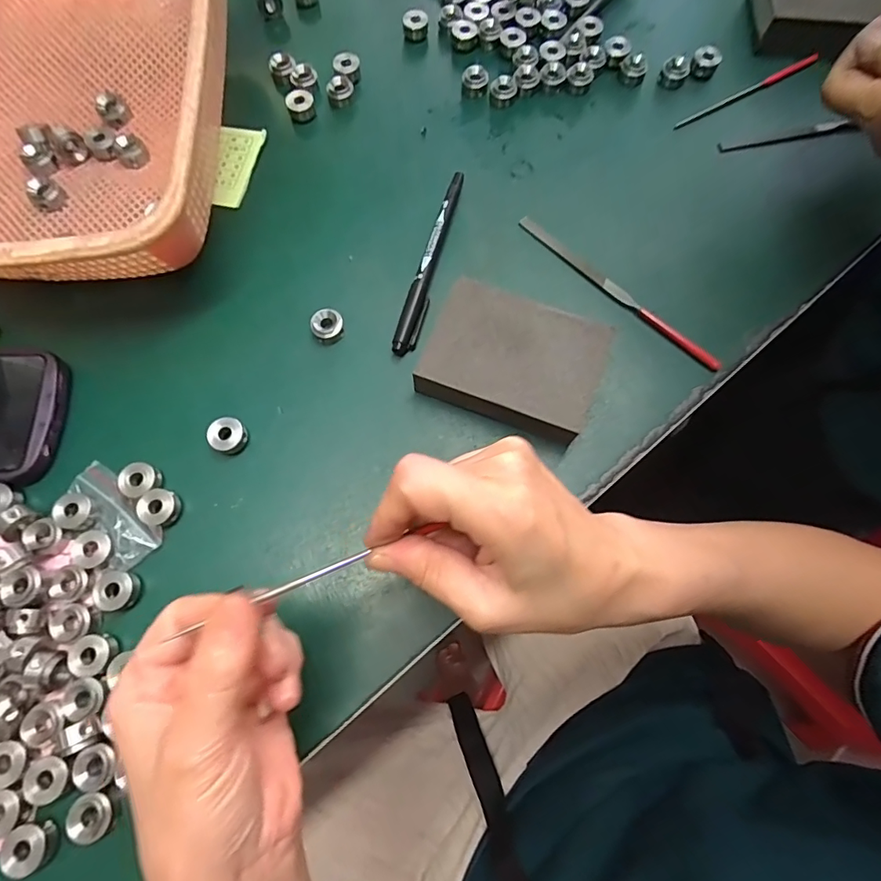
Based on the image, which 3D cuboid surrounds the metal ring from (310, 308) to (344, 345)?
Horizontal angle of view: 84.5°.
[{"bbox_3d":[-0.070,-0.070,0.298,0.018,0.012,0.017,0,74,0],"label":"metal ring"}]

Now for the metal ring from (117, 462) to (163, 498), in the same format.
[{"bbox_3d":[-0.167,0.022,0.270,0.018,0.012,0.019,0,74,0],"label":"metal ring"}]

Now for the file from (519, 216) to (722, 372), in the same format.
[{"bbox_3d":[0.110,-0.095,0.306,0.009,0.010,0.154,-44,78,-11],"label":"file"}]

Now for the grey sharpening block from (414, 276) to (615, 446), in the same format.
[{"bbox_3d":[0.041,-0.043,0.282,0.093,0.027,0.073,20,75,6],"label":"grey sharpening block"}]

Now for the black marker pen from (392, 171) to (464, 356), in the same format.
[{"bbox_3d":[-0.006,-0.116,0.312,0.014,0.008,0.135,15,75,4],"label":"black marker pen"}]

